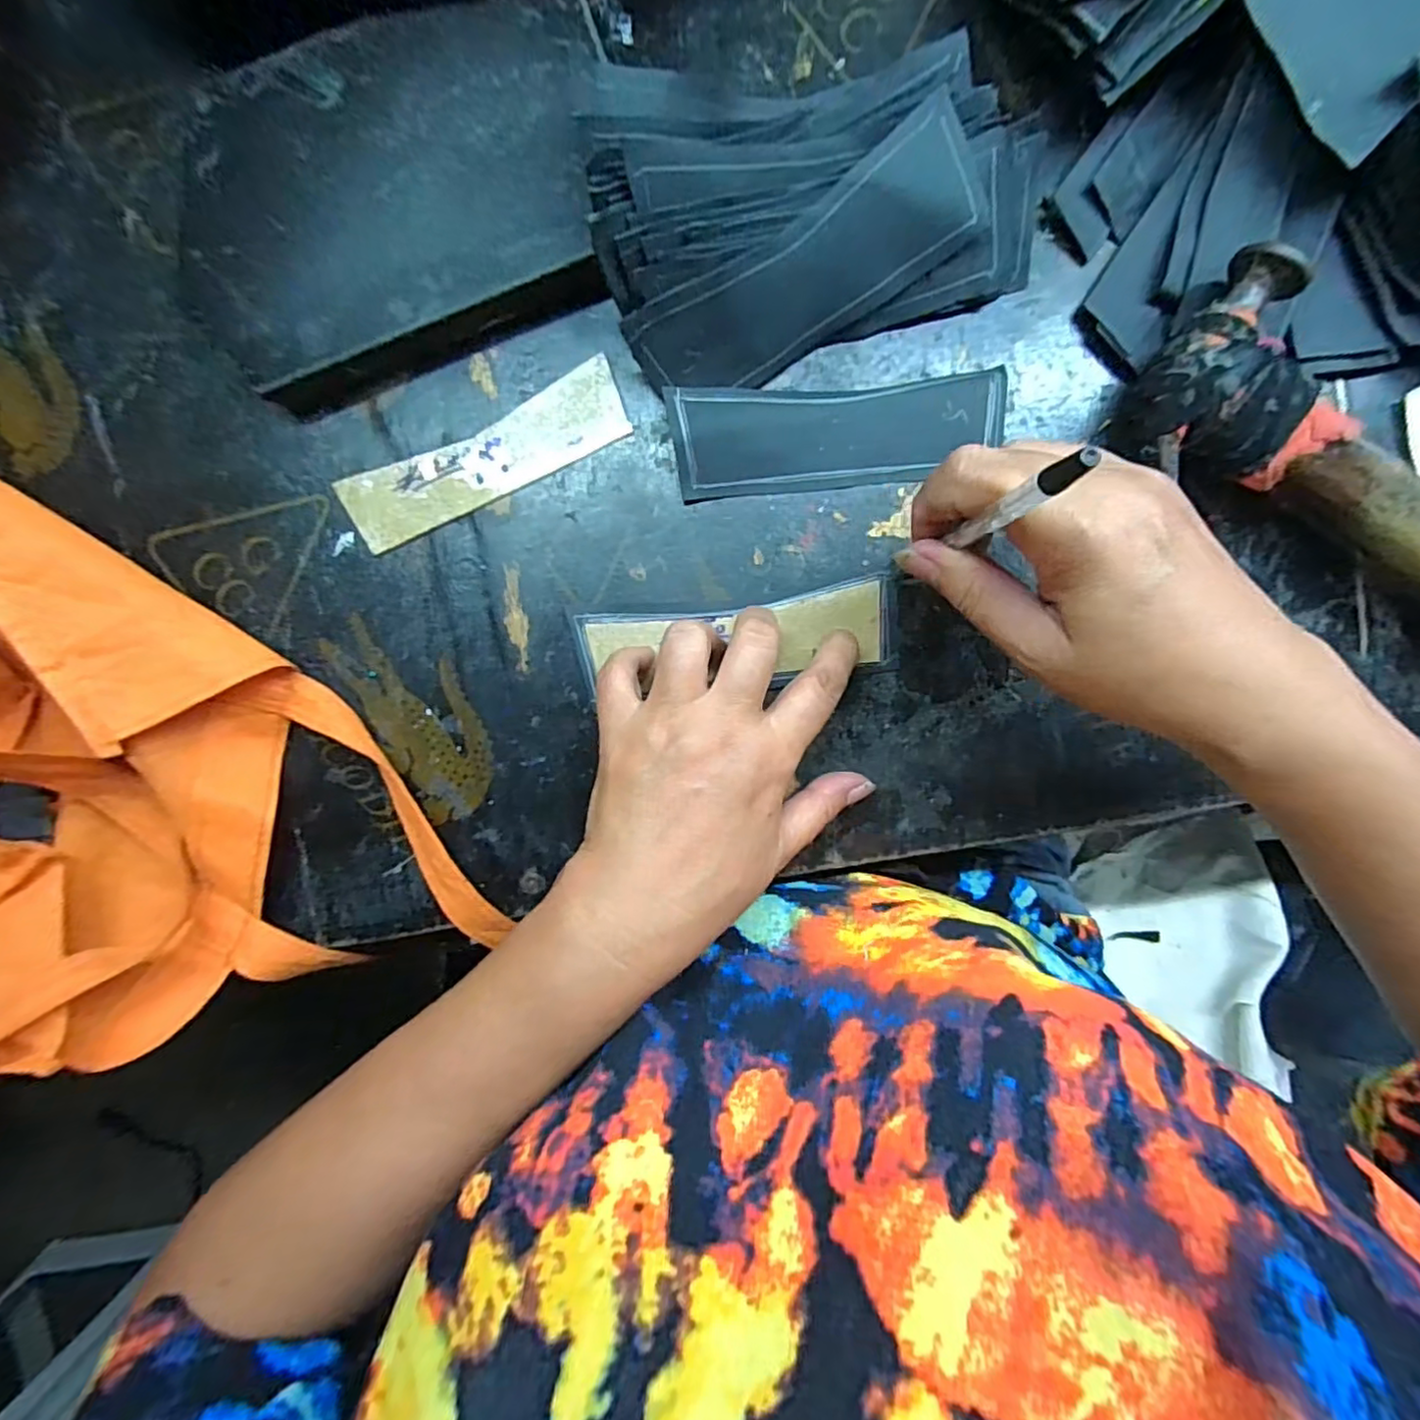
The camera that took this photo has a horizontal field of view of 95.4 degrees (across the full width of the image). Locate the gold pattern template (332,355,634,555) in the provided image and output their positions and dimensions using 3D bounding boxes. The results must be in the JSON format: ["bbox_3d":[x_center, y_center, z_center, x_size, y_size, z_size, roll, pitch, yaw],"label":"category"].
[{"bbox_3d":[-0.107,-0.119,0.306,0.139,0.004,0.037,-24,92,3],"label":"gold pattern template"}]

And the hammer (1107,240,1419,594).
[{"bbox_3d":[0.287,-0.096,0.276,0.219,0.043,0.079,32,94,0],"label":"hammer"}]

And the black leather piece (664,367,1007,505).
[{"bbox_3d":[0.059,-0.127,0.297,0.149,0.009,0.047,-5,93,2],"label":"black leather piece"}]

